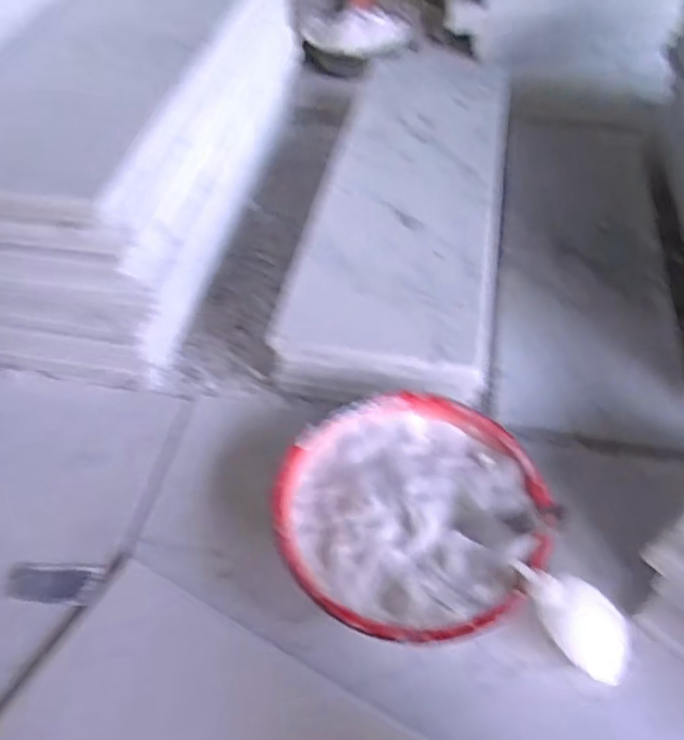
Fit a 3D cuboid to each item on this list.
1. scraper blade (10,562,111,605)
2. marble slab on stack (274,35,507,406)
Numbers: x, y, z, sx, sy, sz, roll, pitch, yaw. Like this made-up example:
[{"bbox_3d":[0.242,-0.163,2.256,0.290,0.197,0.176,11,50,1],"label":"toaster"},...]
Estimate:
[{"bbox_3d":[-0.185,0.136,0.417,0.062,0.004,0.027,3,48,4],"label":"scraper blade"},{"bbox_3d":[0.069,-0.189,0.628,0.166,0.033,0.515,8,50,5],"label":"marble slab on stack"}]

